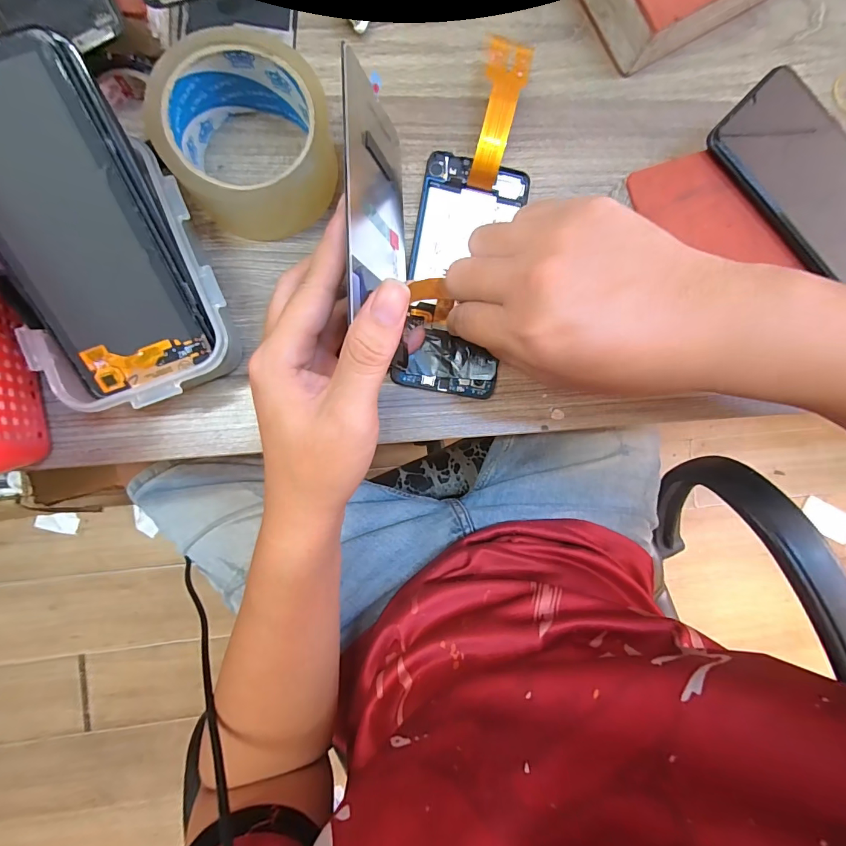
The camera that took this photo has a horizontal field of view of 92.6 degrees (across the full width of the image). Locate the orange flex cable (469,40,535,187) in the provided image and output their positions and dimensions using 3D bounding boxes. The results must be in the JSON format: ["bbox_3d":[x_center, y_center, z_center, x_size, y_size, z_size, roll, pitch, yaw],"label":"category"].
[{"bbox_3d":[0.052,-0.209,0.277,0.028,0.023,0.090,9,90,-6],"label":"orange flex cable"}]

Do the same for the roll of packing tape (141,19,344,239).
[{"bbox_3d":[-0.105,-0.172,0.248,0.094,0.053,0.089,0,91,-6],"label":"roll of packing tape"}]

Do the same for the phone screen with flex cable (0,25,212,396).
[{"bbox_3d":[-0.174,-0.096,0.203,0.067,0.009,0.152,-20,112,-5],"label":"phone screen with flex cable"}]

